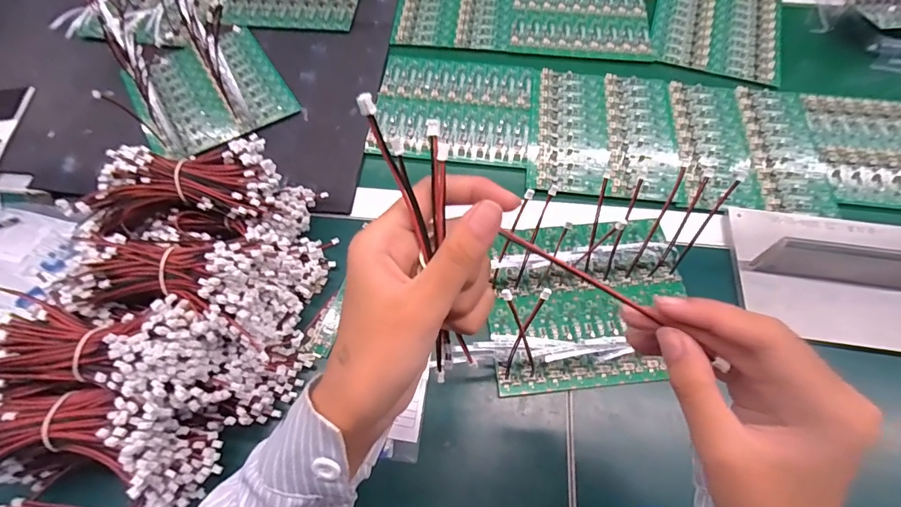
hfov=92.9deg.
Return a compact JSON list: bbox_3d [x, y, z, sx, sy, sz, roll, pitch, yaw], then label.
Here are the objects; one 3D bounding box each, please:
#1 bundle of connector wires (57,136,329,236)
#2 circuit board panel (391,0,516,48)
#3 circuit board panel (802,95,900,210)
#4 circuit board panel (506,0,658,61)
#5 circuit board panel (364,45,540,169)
[{"bbox_3d":[-0.246,-0.063,0.423,0.196,0.065,0.087,-4,61,-2],"label":"bundle of connector wires"},{"bbox_3d":[0.010,-0.380,0.647,0.169,0.010,0.189,5,61,3],"label":"circuit board panel"},{"bbox_3d":[0.526,-0.121,0.501,0.182,0.009,0.166,8,61,5],"label":"circuit board panel"},{"bbox_3d":[0.189,-0.345,0.622,0.194,0.006,0.170,8,61,4],"label":"circuit board panel"},{"bbox_3d":[0.007,-0.193,0.551,0.204,0.013,0.183,7,61,4],"label":"circuit board panel"}]

